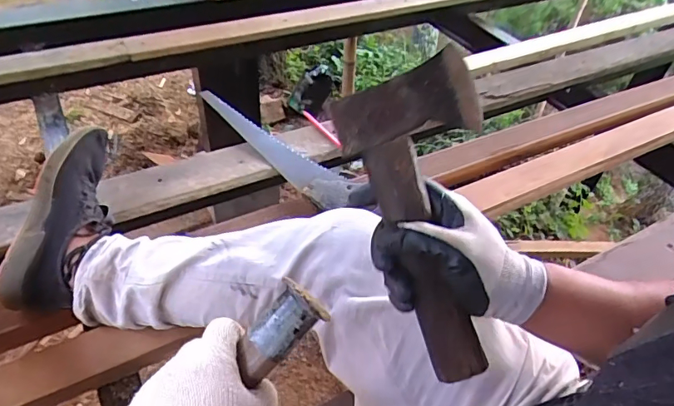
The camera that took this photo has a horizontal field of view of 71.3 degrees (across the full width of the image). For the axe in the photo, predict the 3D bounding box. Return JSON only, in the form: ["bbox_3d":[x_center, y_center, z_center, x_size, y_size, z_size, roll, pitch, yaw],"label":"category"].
[{"bbox_3d":[0.074,0.020,0.383,0.118,0.264,0.032,-13,8,-18],"label":"axe"}]

